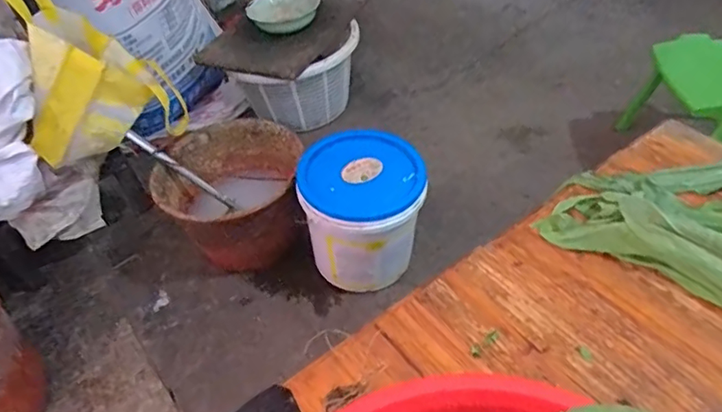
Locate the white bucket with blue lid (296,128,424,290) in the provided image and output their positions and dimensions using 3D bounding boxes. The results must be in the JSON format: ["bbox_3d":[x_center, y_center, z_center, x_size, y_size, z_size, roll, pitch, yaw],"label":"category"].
[{"bbox_3d":[0.008,0.010,1.145,0.239,0.261,0.227,-7,46,0],"label":"white bucket with blue lid"}]

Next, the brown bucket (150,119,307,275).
[{"bbox_3d":[-0.292,-0.020,1.264,0.321,0.228,0.295,-3,46,3],"label":"brown bucket"}]

